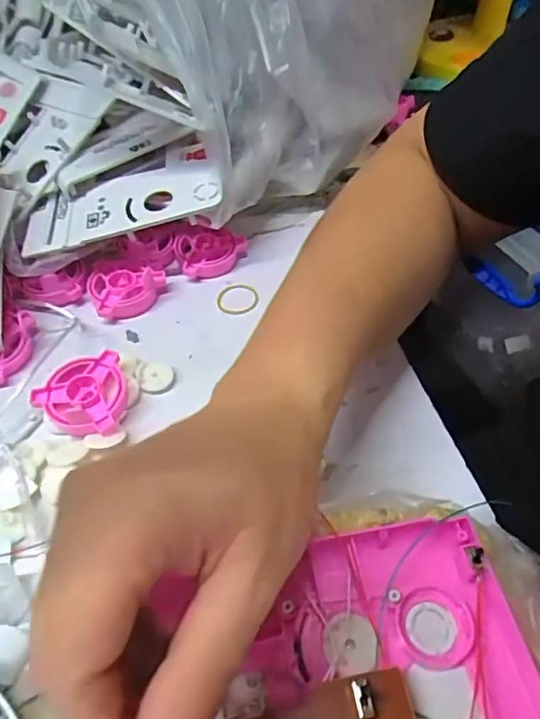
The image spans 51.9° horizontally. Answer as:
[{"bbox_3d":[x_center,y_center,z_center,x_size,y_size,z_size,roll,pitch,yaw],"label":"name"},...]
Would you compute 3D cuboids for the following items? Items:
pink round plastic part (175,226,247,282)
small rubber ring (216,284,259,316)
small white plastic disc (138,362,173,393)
[{"bbox_3d":[-0.044,-0.082,0.424,0.054,0.022,0.037,-11,49,-9],"label":"pink round plastic part"},{"bbox_3d":[-0.024,-0.045,0.406,0.032,0.004,0.030,0,48,0],"label":"small rubber ring"},{"bbox_3d":[-0.073,0.011,0.356,0.021,0.005,0.023,12,57,-11],"label":"small white plastic disc"}]

